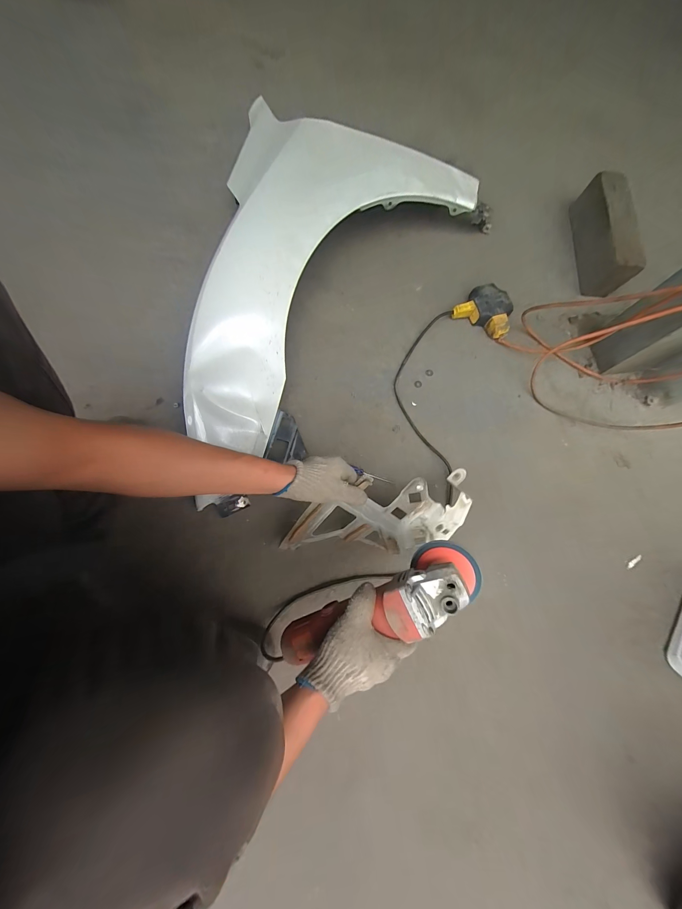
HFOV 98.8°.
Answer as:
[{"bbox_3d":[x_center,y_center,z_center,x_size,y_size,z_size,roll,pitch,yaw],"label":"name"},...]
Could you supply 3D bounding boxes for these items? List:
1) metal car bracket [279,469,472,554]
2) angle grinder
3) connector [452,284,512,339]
[{"bbox_3d":[0.055,0.110,0.499,0.317,0.139,0.060,-6,32,-2],"label":"metal car bracket"},{"bbox_3d":[0.043,0.203,0.385,0.281,0.083,0.072,-28,78,12],"label":"angle grinder"},{"bbox_3d":[0.344,-0.346,0.695,0.132,0.041,0.106,29,77,5],"label":"connector"}]

